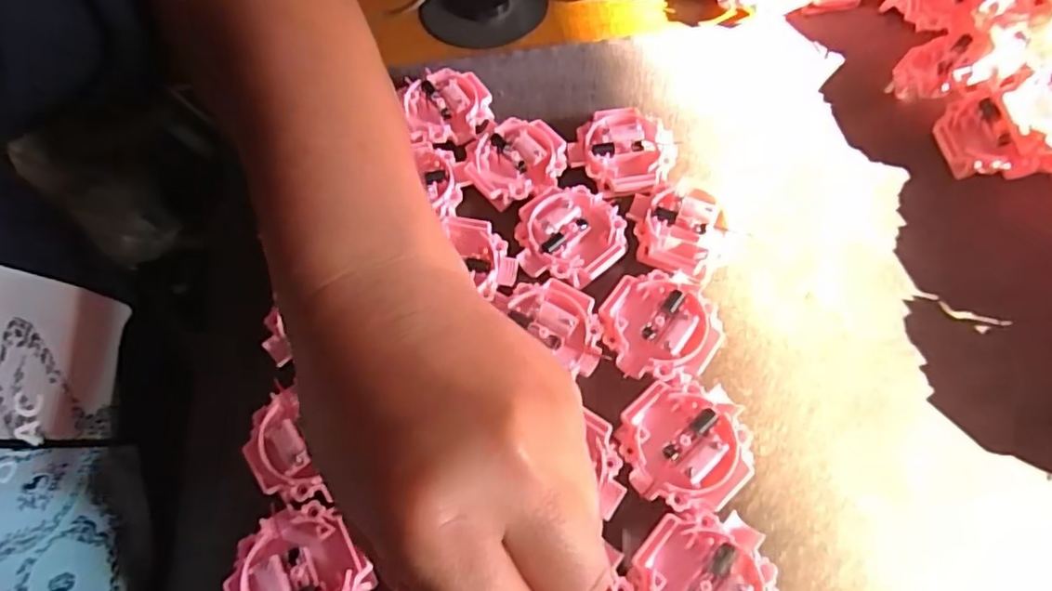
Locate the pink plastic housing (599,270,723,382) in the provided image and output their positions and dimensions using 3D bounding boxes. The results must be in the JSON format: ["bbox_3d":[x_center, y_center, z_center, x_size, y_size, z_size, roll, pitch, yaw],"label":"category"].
[{"bbox_3d":[0.061,0.015,0.284,0.050,0.013,0.051,-1,62,2],"label":"pink plastic housing"}]

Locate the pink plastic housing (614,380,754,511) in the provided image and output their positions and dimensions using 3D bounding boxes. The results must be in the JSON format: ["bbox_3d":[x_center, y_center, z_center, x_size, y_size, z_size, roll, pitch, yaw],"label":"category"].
[{"bbox_3d":[0.066,0.063,0.261,0.051,0.016,0.049,-3,62,1],"label":"pink plastic housing"}]

